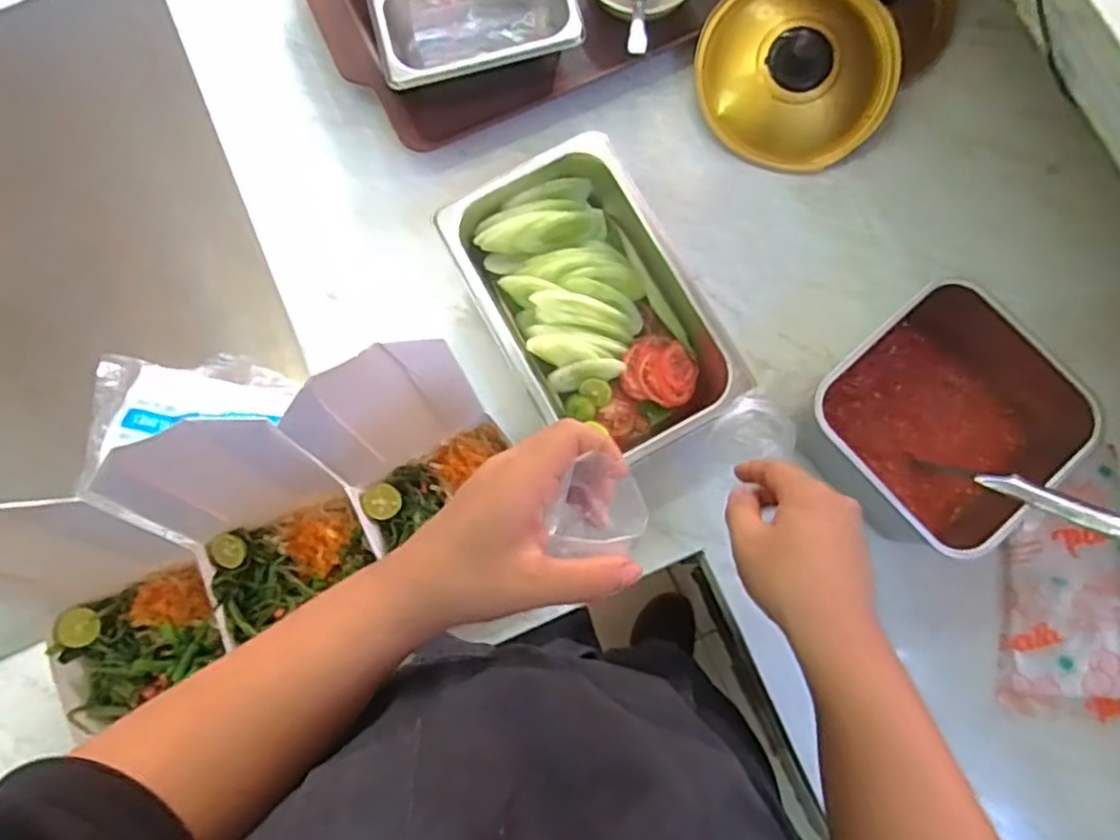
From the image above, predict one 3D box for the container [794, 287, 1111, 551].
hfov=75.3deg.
[{"bbox_3d":[0.281,0.003,0.557,0.166,0.118,0.156,-37,81,-8],"label":"container"}]

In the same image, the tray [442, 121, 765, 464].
[{"bbox_3d":[0.025,-0.092,0.606,0.160,0.059,0.261,-31,80,-7],"label":"tray"}]

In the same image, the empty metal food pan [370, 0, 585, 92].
[{"bbox_3d":[-0.074,-0.351,0.656,0.173,0.071,0.105,-13,79,-4],"label":"empty metal food pan"}]

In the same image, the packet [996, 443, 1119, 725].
[{"bbox_3d":[0.406,0.122,0.578,0.094,0.036,0.219,6,78,0],"label":"packet"}]

